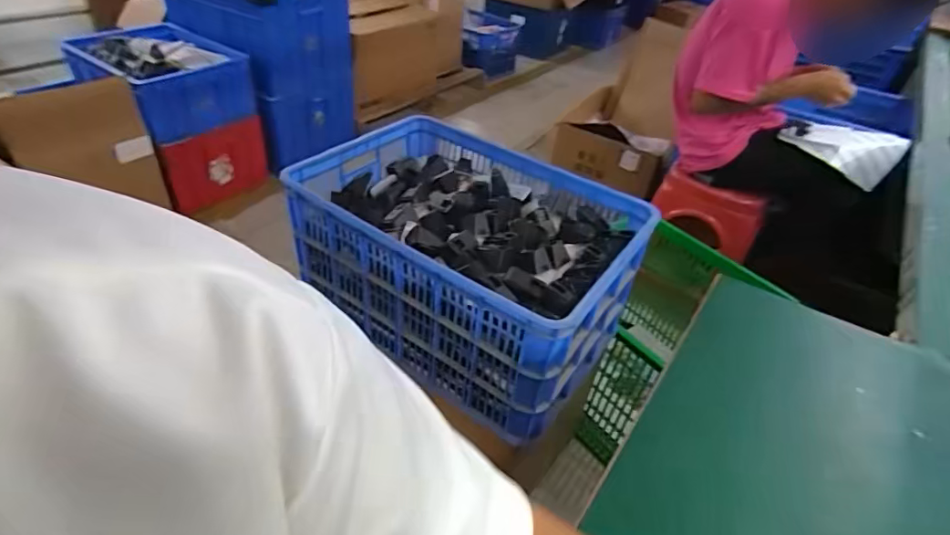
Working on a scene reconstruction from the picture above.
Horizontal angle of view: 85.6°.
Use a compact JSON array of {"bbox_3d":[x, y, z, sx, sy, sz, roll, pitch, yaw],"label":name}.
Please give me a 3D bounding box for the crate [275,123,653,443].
[{"bbox_3d":[-0.018,-0.052,0.992,0.602,0.252,0.410,28,44,25],"label":"crate"}]

